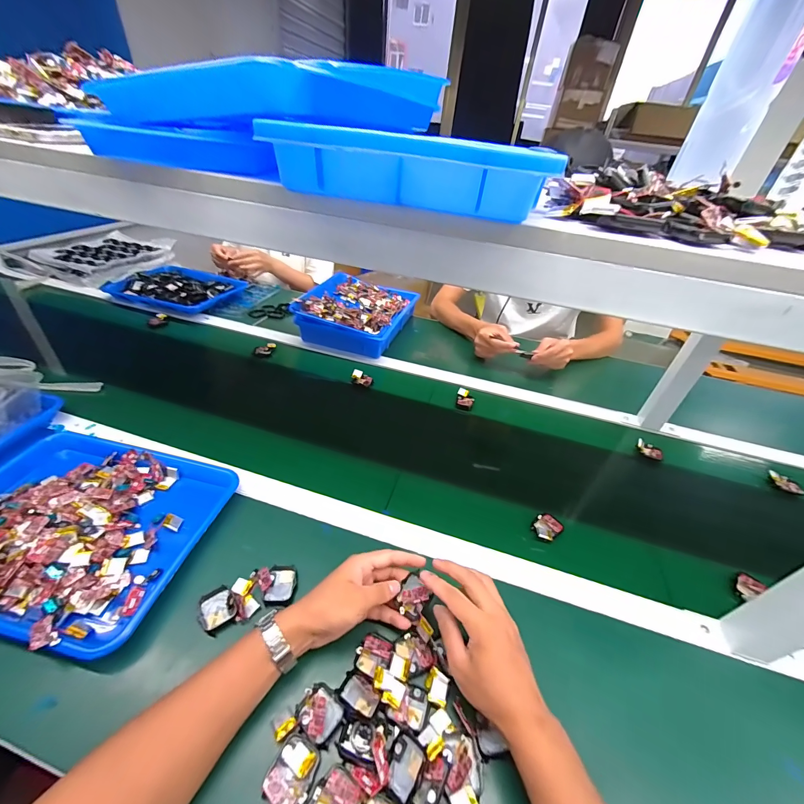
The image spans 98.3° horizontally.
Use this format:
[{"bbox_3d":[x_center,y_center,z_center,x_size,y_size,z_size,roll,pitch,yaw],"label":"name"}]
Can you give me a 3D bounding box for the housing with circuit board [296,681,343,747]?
[{"bbox_3d":[-0.082,0.310,0.346,0.043,0.010,0.038,29,43,26],"label":"housing with circuit board"}]

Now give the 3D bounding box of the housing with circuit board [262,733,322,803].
[{"bbox_3d":[-0.099,0.335,0.314,0.039,0.008,0.047,20,40,17],"label":"housing with circuit board"}]

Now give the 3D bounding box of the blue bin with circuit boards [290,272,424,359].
[{"bbox_3d":[-0.122,-0.258,1.002,0.260,0.097,0.331,13,39,8],"label":"blue bin with circuit boards"}]

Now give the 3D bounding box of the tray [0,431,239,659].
[{"bbox_3d":[-0.435,0.158,0.467,0.337,0.045,0.264,12,39,7],"label":"tray"}]

